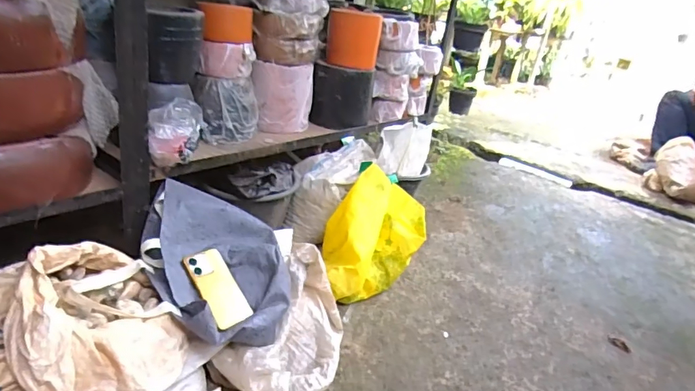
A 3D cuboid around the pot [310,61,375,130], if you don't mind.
[{"bbox_3d":[-0.014,-0.325,1.475,0.189,0.185,0.167,9,24,-2],"label":"pot"}]

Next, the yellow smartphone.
[{"bbox_3d":[-0.255,0.179,0.897,0.079,0.011,0.178,-13,52,-43],"label":"yellow smartphone"}]

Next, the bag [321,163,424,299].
[{"bbox_3d":[0.044,0.107,1.234,0.299,0.261,0.202,-11,32,-38],"label":"bag"}]

